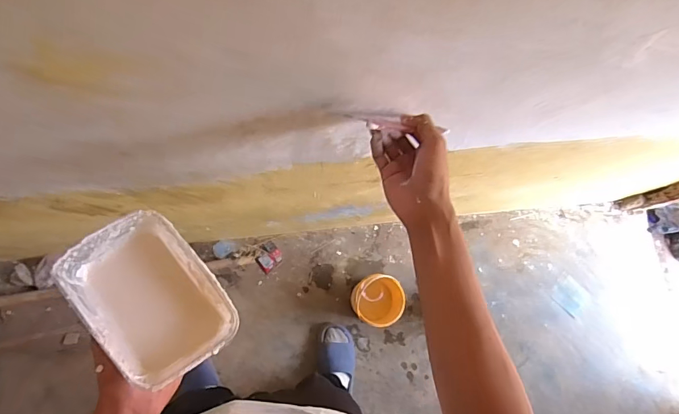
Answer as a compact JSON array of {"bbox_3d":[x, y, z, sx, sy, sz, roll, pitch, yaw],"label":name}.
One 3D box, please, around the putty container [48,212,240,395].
[{"bbox_3d":[-0.203,0.098,0.455,0.121,0.065,0.174,-37,87,-27],"label":"putty container"}]

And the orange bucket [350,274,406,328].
[{"bbox_3d":[0.124,0.307,1.425,0.156,0.169,0.158,1,78,-6],"label":"orange bucket"}]

